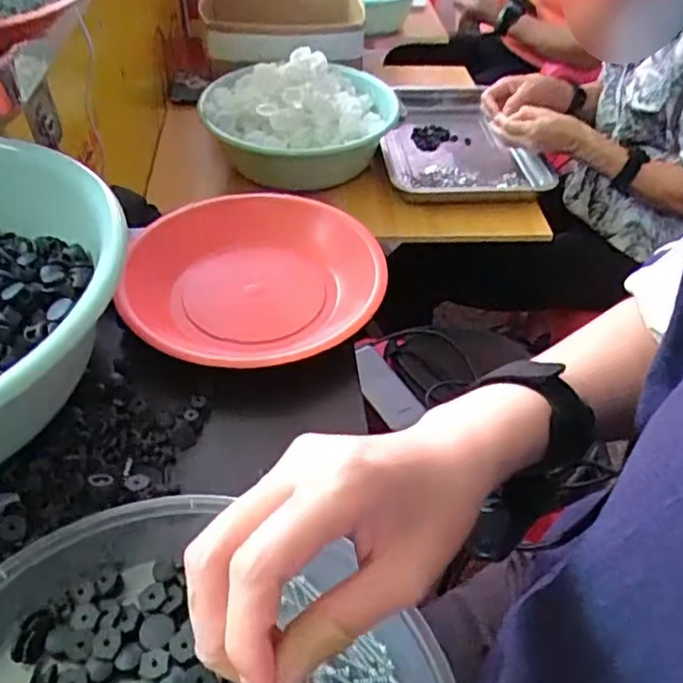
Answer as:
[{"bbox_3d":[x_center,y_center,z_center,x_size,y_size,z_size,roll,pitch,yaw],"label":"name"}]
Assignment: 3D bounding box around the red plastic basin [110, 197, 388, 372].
[{"bbox_3d":[-0.069,-0.044,0.466,0.186,0.039,0.177,2,45,-2],"label":"red plastic basin"}]

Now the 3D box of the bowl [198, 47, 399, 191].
[{"bbox_3d":[-0.063,-0.366,1.007,0.288,0.138,0.313,9,45,6],"label":"bowl"}]

